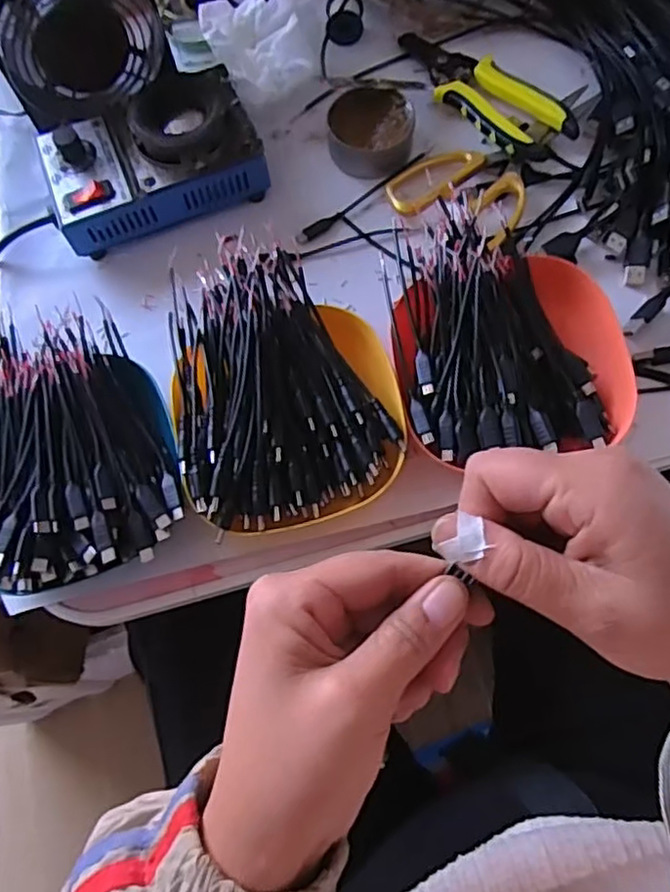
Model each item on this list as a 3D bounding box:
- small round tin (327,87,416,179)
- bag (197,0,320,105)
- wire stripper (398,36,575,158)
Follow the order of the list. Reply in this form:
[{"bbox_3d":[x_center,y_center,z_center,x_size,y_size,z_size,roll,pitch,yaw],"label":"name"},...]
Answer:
[{"bbox_3d":[0.027,-0.234,0.493,0.061,0.032,0.054,-12,70,0],"label":"small round tin"},{"bbox_3d":[-0.058,-0.311,0.515,0.073,0.053,0.106,-25,71,-5],"label":"bag"},{"bbox_3d":[0.109,-0.273,0.504,0.055,0.022,0.165,-38,72,-10],"label":"wire stripper"}]

